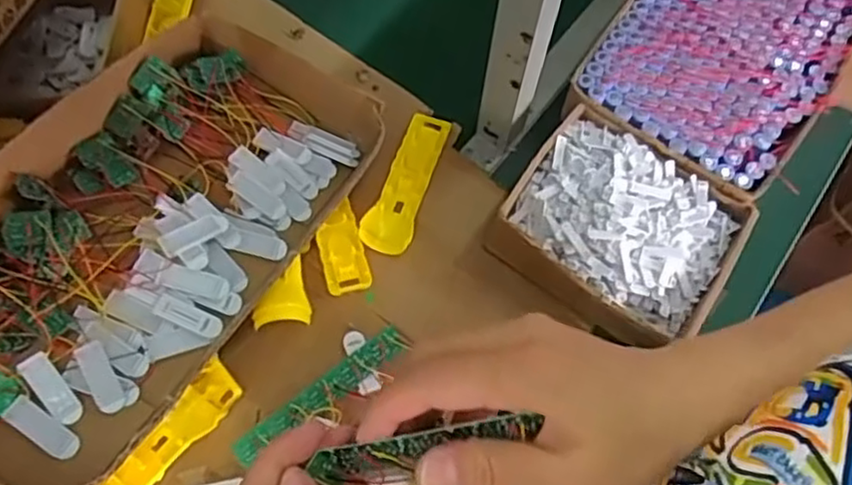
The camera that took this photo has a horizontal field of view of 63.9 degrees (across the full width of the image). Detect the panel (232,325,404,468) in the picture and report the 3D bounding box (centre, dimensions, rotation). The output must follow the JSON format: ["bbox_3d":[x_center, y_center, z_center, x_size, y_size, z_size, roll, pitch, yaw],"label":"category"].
[{"bbox_3d":[-0.089,0.134,0.610,0.179,0.007,0.026,-35,81,-27],"label":"panel"}]

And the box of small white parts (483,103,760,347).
[{"bbox_3d":[0.194,-0.013,0.676,0.212,0.079,0.168,33,67,12],"label":"box of small white parts"}]

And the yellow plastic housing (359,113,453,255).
[{"bbox_3d":[-0.020,-0.066,0.718,0.050,0.018,0.166,16,64,5],"label":"yellow plastic housing"}]

